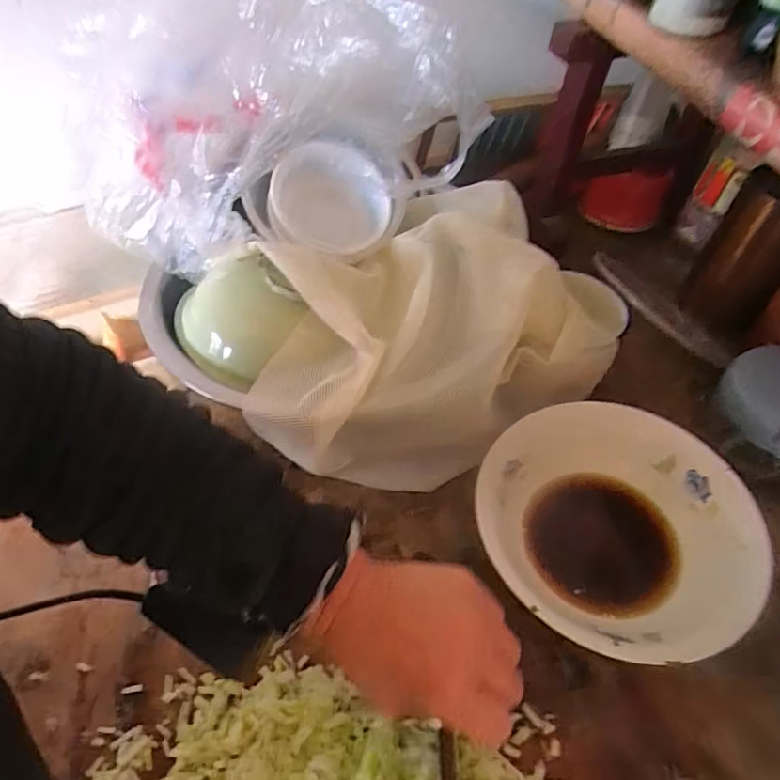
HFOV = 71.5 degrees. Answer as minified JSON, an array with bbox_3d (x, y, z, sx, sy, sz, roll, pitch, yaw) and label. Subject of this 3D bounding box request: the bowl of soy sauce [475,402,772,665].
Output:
[{"bbox_3d":[0.166,0.105,0.416,0.189,0.070,0.193,-1,52,1],"label":"bowl of soy sauce"}]

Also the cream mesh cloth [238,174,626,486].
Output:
[{"bbox_3d":[0.016,-0.061,0.492,0.313,0.115,0.247,-23,55,-15],"label":"cream mesh cloth"}]

